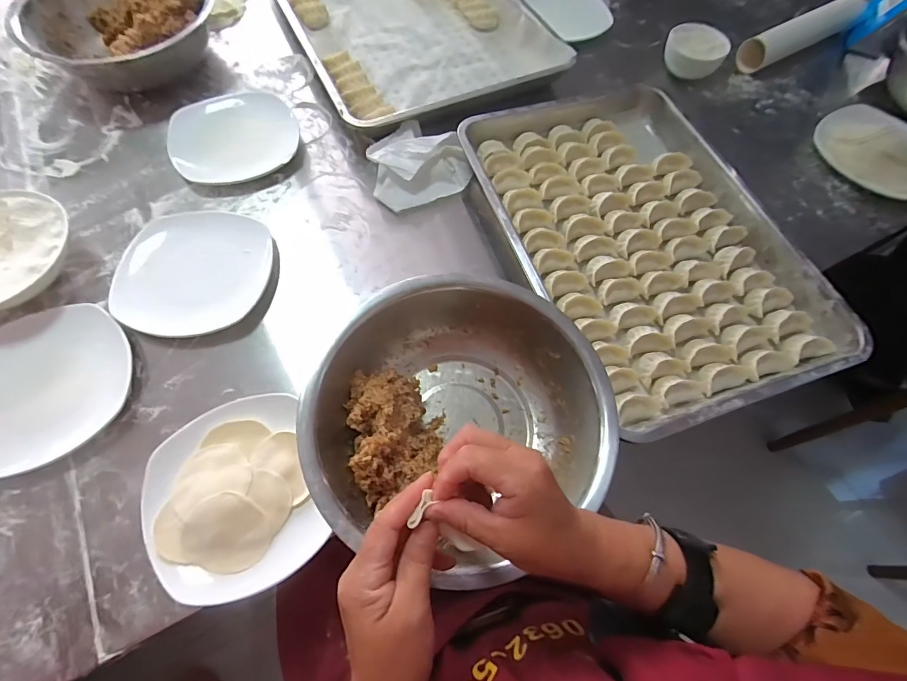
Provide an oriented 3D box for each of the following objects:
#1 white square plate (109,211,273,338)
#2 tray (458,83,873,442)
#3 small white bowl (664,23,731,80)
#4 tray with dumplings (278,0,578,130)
[{"bbox_3d":[-0.317,-0.088,0.524,0.166,0.027,0.168,-1,65,-3],"label":"white square plate"},{"bbox_3d":[0.243,-0.140,0.556,0.346,0.048,0.484,-16,67,-9],"label":"tray"},{"bbox_3d":[0.406,-0.485,0.722,0.096,0.051,0.118,26,67,10],"label":"small white bowl"},{"bbox_3d":[-0.100,-0.604,0.764,0.386,0.046,0.593,-23,68,-12],"label":"tray with dumplings"}]

